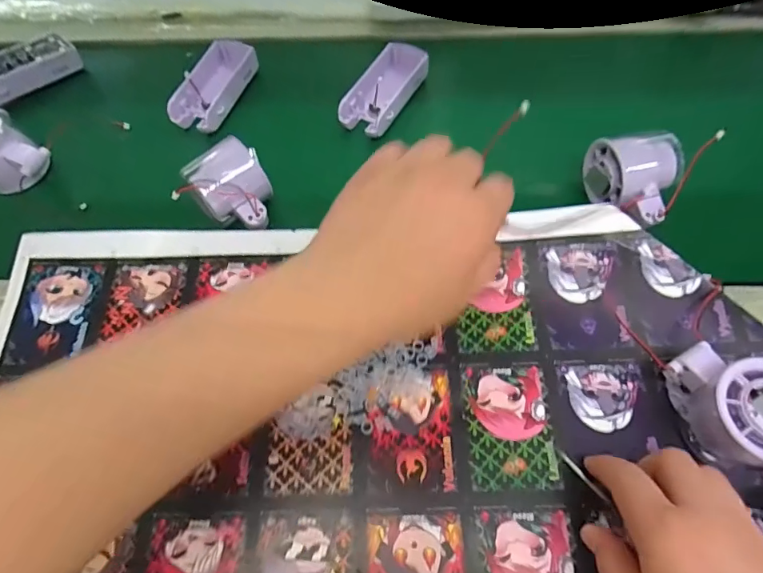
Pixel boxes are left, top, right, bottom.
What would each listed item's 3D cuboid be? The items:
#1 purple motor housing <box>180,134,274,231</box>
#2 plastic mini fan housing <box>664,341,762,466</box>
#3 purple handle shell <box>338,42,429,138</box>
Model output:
[{"bbox_3d":[-0.125,-0.082,0.392,0.059,0.038,0.077,-36,66,-15],"label":"purple motor housing"},{"bbox_3d":[0.216,0.073,0.284,0.058,0.057,0.073,-6,62,0],"label":"plastic mini fan housing"},{"bbox_3d":[0.006,-0.199,0.466,0.048,0.024,0.120,27,66,16],"label":"purple handle shell"}]

